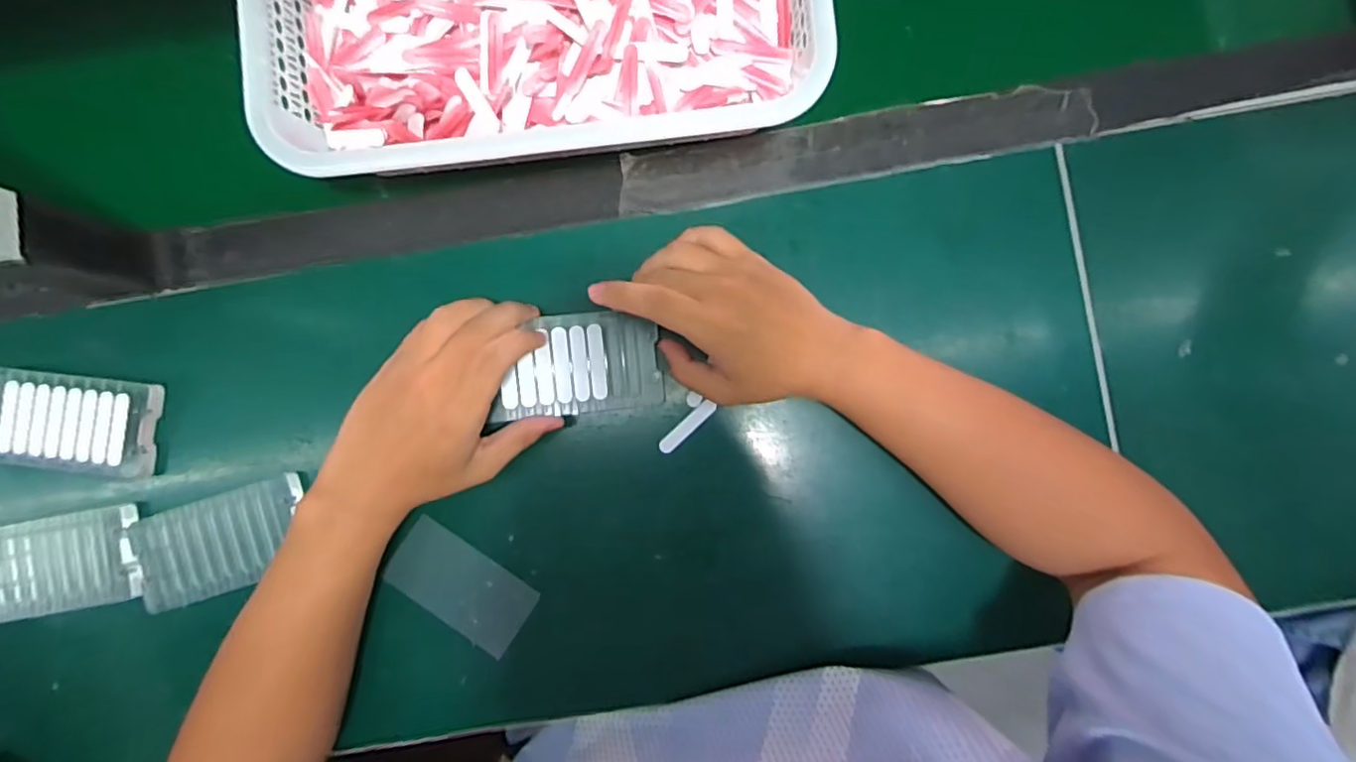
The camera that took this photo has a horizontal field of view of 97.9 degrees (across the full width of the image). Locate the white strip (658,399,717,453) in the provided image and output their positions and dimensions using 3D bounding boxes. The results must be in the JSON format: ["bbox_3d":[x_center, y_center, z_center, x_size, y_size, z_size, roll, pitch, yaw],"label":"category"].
[{"bbox_3d":[0.006,0.033,0.419,0.049,0.005,0.010,-43,86,0],"label":"white strip"}]

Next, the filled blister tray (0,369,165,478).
[{"bbox_3d":[-0.440,0.031,0.429,0.118,0.015,0.069,6,87,3],"label":"filled blister tray"}]

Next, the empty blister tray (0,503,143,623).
[{"bbox_3d":[-0.450,0.132,0.426,0.125,0.013,0.066,-11,86,2],"label":"empty blister tray"}]

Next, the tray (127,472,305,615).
[{"bbox_3d":[-0.321,0.115,0.422,0.123,0.016,0.067,-18,86,2],"label":"tray"}]

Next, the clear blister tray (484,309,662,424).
[{"bbox_3d":[-0.067,-0.012,0.403,0.109,0.004,0.066,-5,91,-10],"label":"clear blister tray"}]

